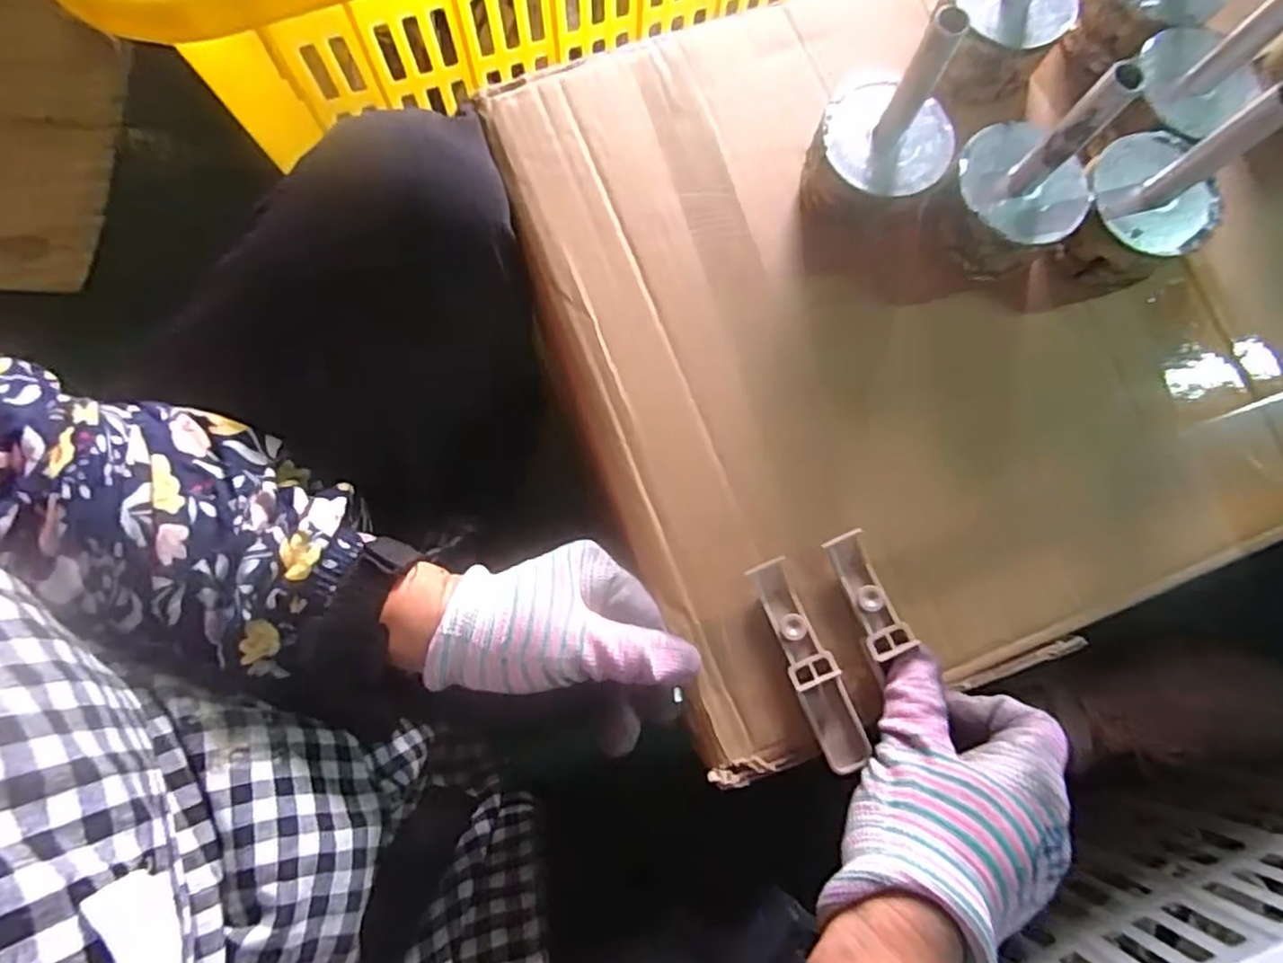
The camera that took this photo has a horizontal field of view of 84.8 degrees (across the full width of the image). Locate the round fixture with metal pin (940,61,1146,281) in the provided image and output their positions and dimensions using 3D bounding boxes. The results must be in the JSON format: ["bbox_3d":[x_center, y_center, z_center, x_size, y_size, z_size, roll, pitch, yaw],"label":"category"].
[{"bbox_3d":[0.175,-0.137,0.314,0.059,0.109,0.057,0,77,1],"label":"round fixture with metal pin"}]

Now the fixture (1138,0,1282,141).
[{"bbox_3d":[0.266,-0.200,0.312,0.050,0.071,0.054,0,77,1],"label":"fixture"}]

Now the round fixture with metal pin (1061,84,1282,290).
[{"bbox_3d":[0.238,-0.135,0.319,0.053,0.110,0.058,0,77,1],"label":"round fixture with metal pin"}]

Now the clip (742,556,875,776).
[{"bbox_3d":[0.077,0.084,0.321,0.020,0.010,0.098,-23,78,-4],"label":"clip"}]

